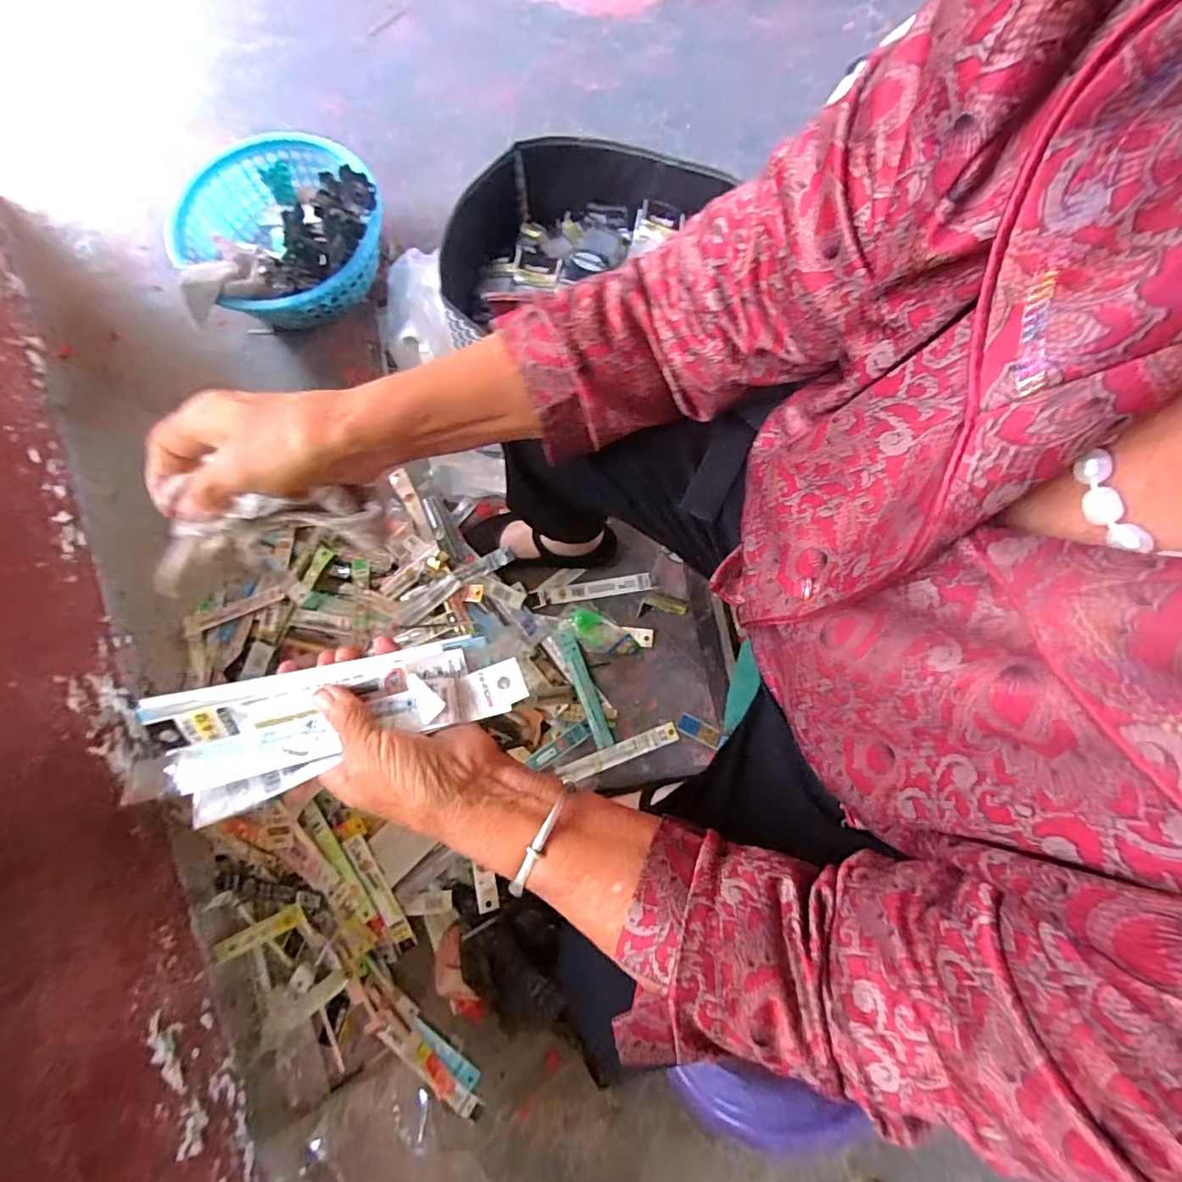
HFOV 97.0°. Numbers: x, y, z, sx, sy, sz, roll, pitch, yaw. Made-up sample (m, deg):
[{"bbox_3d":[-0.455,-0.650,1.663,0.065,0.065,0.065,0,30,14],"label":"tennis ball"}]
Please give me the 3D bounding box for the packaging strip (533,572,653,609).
[{"bbox_3d":[0.004,-0.002,0.778,0.173,0.009,0.026,-10,78,-1],"label":"packaging strip"}]

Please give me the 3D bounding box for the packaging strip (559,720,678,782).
[{"bbox_3d":[0.037,0.225,0.725,0.172,0.004,0.027,-21,78,-3],"label":"packaging strip"}]

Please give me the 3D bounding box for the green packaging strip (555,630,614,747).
[{"bbox_3d":[-0.010,0.137,0.741,0.026,0.011,0.171,-21,78,-3],"label":"green packaging strip"}]

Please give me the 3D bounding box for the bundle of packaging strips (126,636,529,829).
[{"bbox_3d":[-0.140,0.071,0.289,0.200,0.015,0.062,-12,77,-11],"label":"bundle of packaging strips"}]

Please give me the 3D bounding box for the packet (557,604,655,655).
[{"bbox_3d":[0.019,0.062,0.754,0.133,0.016,0.057,19,79,5],"label":"packet"}]

